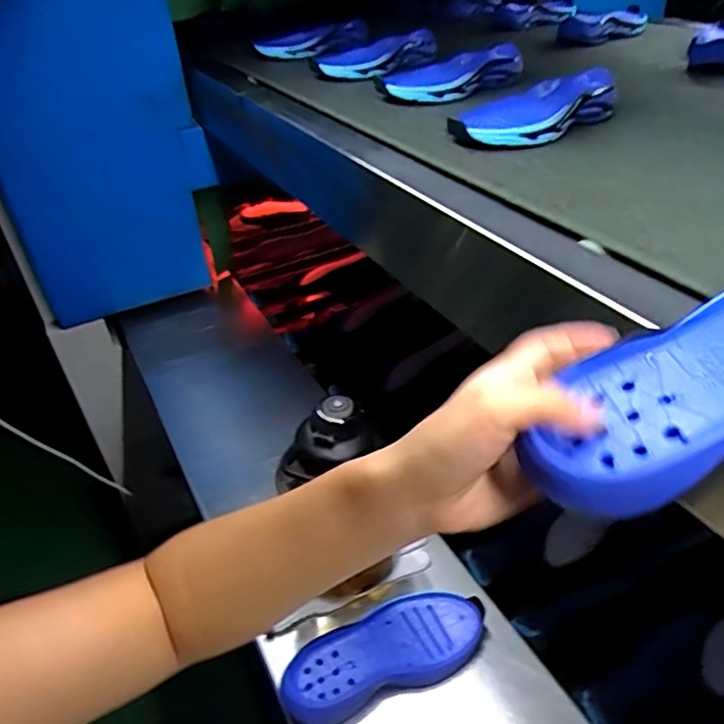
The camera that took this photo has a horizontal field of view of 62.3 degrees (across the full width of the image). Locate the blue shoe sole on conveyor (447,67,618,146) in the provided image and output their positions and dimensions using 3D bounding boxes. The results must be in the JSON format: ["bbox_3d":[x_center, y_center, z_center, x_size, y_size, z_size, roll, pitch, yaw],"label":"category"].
[{"bbox_3d":[0.183,-0.257,0.612,0.209,0.034,0.085,-23,41,-24],"label":"blue shoe sole on conveyor"}]

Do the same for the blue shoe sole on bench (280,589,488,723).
[{"bbox_3d":[0.023,0.289,0.594,0.205,0.038,0.080,-15,40,-16],"label":"blue shoe sole on bench"}]

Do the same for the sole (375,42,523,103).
[{"bbox_3d":[0.114,-0.359,0.743,0.207,0.034,0.070,-28,45,-29],"label":"sole"}]

